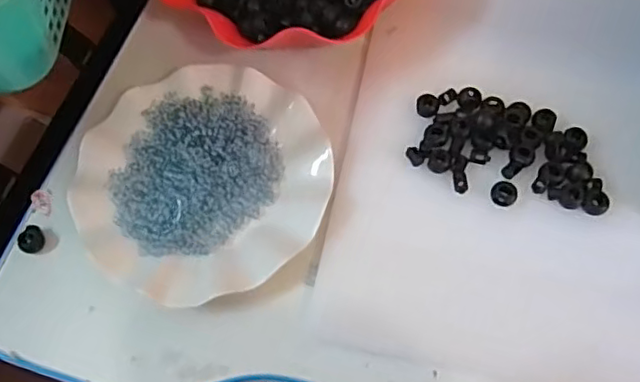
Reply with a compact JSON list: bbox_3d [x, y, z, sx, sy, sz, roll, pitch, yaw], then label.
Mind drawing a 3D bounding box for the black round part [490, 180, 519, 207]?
[{"bbox_3d":[0.128,0.002,0.420,0.018,0.010,0.015,23,67,14],"label":"black round part"}]

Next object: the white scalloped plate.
[{"bbox_3d":[-0.085,-0.010,0.440,0.177,0.024,0.179,-1,63,3],"label":"white scalloped plate"}]

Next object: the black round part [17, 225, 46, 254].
[{"bbox_3d":[-0.208,0.035,0.435,0.015,0.012,0.018,33,70,17],"label":"black round part"}]

